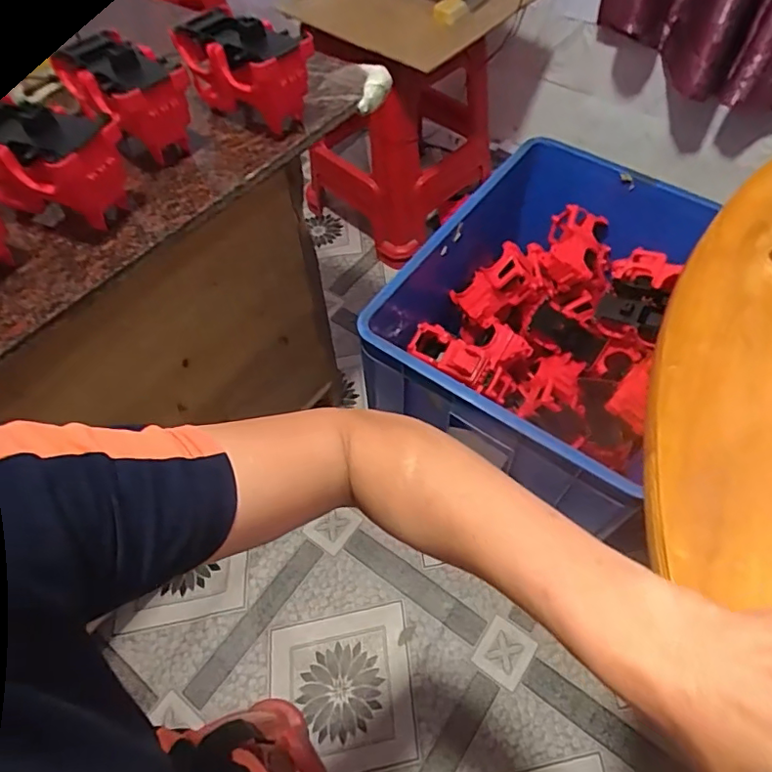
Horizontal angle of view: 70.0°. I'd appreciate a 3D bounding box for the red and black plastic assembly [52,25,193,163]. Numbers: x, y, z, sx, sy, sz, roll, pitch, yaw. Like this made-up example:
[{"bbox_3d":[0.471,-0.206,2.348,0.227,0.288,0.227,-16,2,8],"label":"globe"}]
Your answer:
[{"bbox_3d":[-0.265,-0.295,0.585,0.127,0.093,0.078,38,65,24],"label":"red and black plastic assembly"}]

